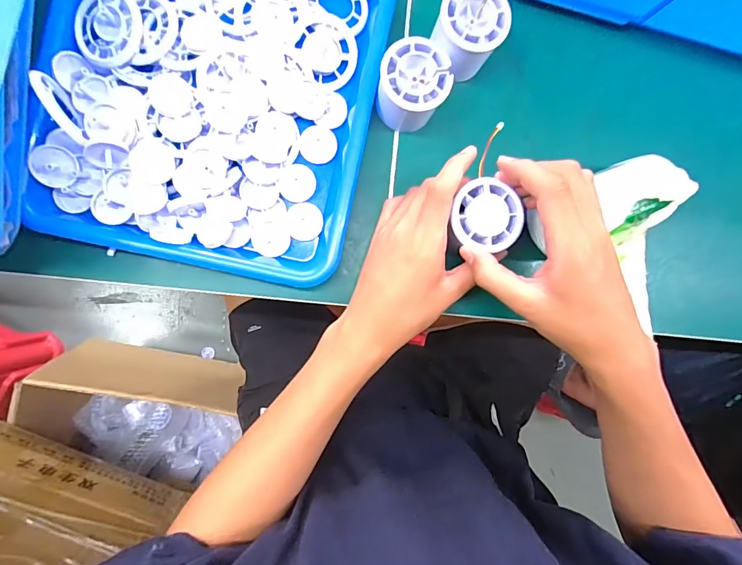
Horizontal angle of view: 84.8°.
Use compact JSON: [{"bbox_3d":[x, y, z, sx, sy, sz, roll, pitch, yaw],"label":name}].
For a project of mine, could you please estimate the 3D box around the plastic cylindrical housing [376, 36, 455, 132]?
[{"bbox_3d":[0.032,-0.159,0.335,0.055,0.053,0.054,0,90,-6],"label":"plastic cylindrical housing"}]

